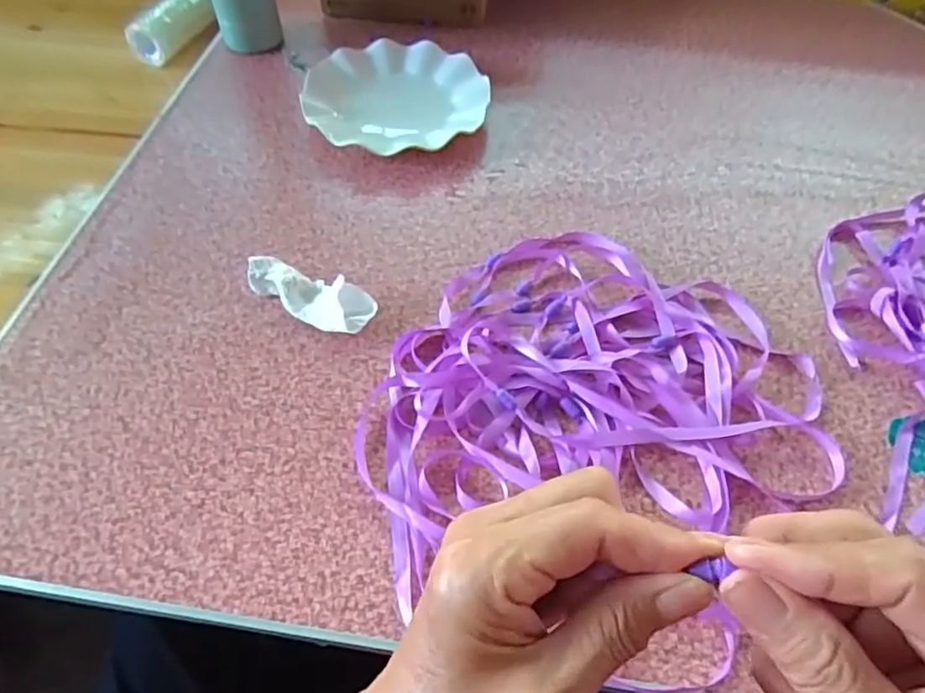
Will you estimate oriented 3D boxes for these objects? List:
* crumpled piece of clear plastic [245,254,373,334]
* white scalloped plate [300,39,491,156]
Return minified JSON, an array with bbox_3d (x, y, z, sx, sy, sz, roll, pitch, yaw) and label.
[{"bbox_3d":[-0.117,-0.041,0.482,0.104,0.021,0.039,26,58,16],"label":"crumpled piece of clear plastic"},{"bbox_3d":[-0.066,-0.249,0.632,0.177,0.028,0.177,1,55,-1],"label":"white scalloped plate"}]

